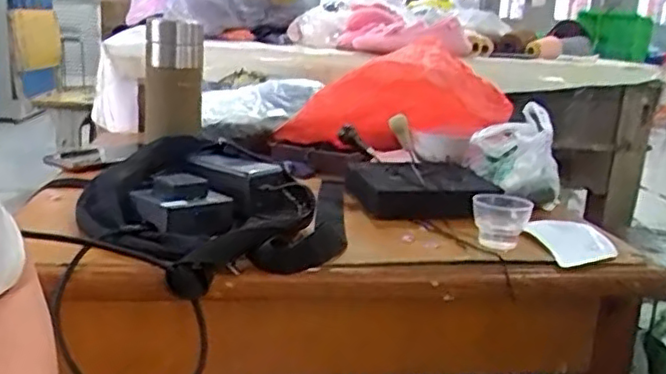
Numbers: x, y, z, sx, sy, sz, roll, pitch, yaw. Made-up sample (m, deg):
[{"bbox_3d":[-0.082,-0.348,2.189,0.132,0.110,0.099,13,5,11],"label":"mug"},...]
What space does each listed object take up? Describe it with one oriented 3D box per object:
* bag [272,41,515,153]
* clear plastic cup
[{"bbox_3d":[0.093,-0.130,0.949,0.227,0.132,0.224,-6,17,-30],"label":"bag"},{"bbox_3d":[0.164,0.032,0.646,0.055,0.047,0.048,8,16,17],"label":"clear plastic cup"}]

